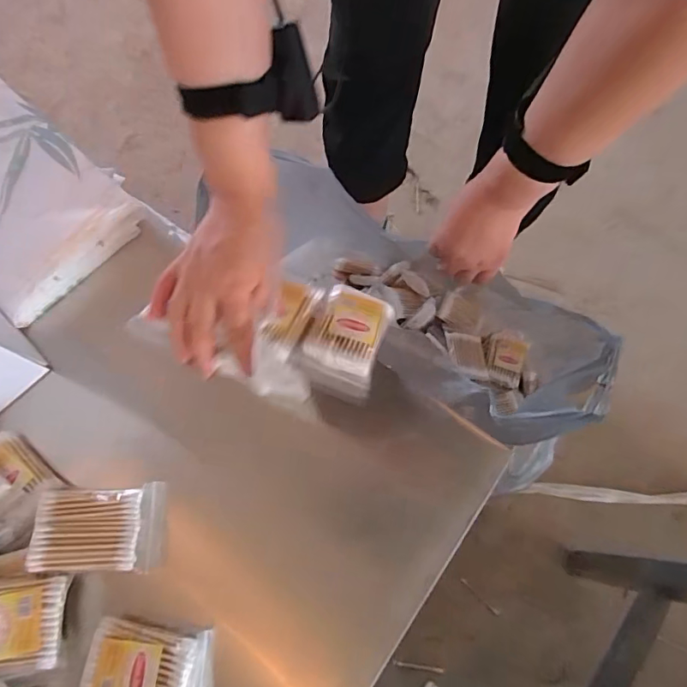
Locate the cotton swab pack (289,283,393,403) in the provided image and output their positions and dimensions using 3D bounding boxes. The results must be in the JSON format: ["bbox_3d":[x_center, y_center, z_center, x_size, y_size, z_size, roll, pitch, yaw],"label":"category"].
[{"bbox_3d":[-0.001,-0.005,0.416,0.068,0.018,0.091,19,68,7],"label":"cotton swab pack"}]

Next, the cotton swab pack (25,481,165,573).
[{"bbox_3d":[-0.181,0.137,0.358,0.086,0.021,0.059,-3,67,-2],"label":"cotton swab pack"}]

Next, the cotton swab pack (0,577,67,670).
[{"bbox_3d":[-0.229,0.189,0.321,0.072,0.009,0.053,4,72,-19],"label":"cotton swab pack"}]

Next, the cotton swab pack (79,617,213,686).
[{"bbox_3d":[-0.132,0.228,0.326,0.084,0.020,0.063,4,69,4],"label":"cotton swab pack"}]

